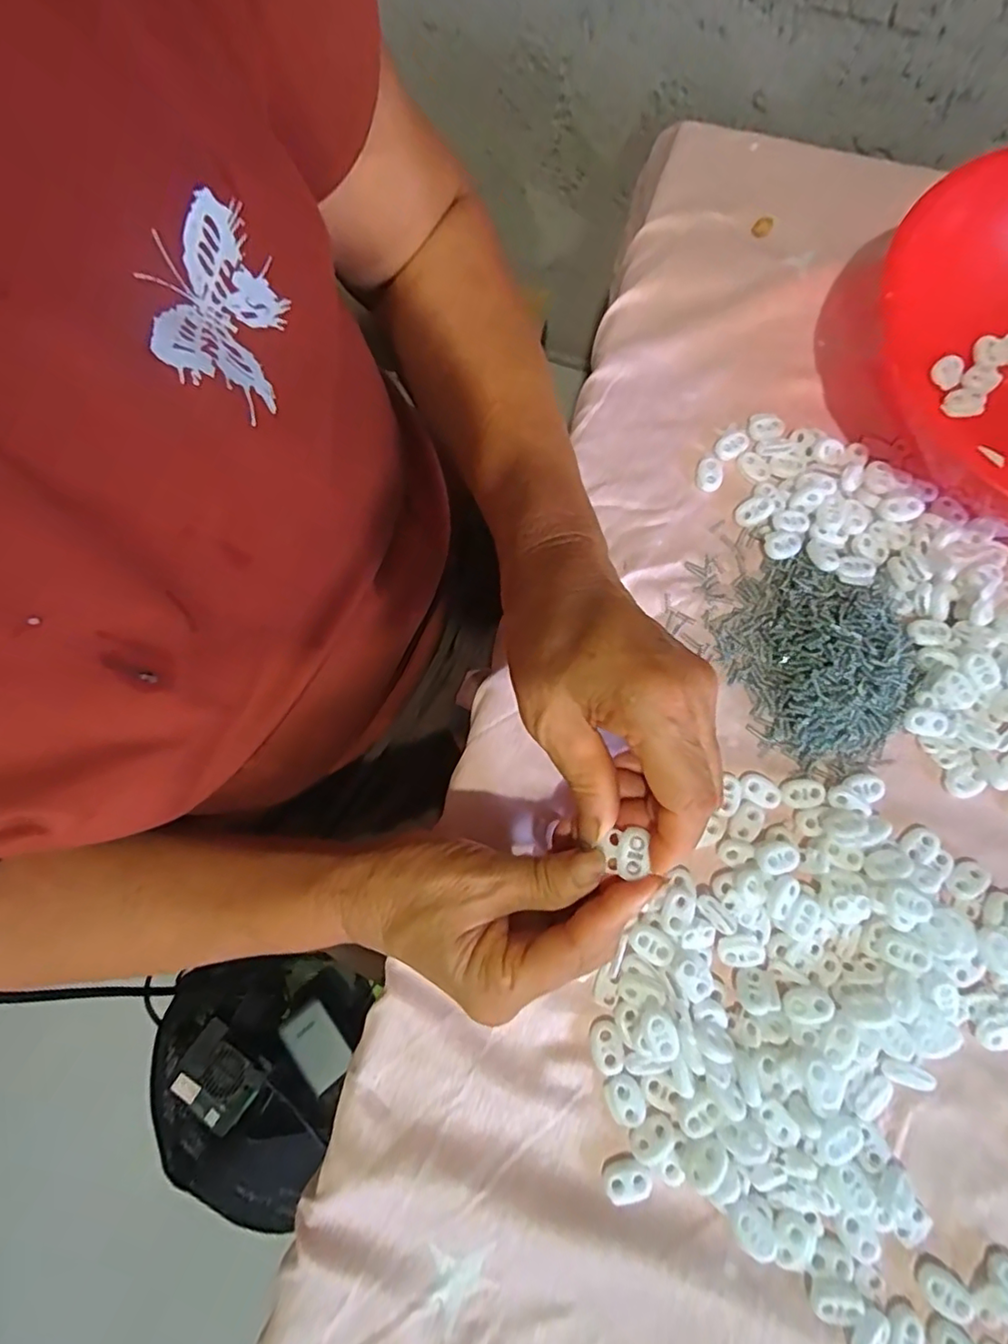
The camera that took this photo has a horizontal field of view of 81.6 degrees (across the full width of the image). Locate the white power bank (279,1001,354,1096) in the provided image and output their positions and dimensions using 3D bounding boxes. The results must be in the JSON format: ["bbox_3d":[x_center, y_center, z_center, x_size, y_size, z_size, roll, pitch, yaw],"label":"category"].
[{"bbox_3d":[-0.182,0.361,0.561,0.046,0.014,0.073,-42,79,-9],"label":"white power bank"}]

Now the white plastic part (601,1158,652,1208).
[{"bbox_3d":[0.057,0.236,0.268,0.022,0.004,0.016,-16,76,-3],"label":"white plastic part"}]

